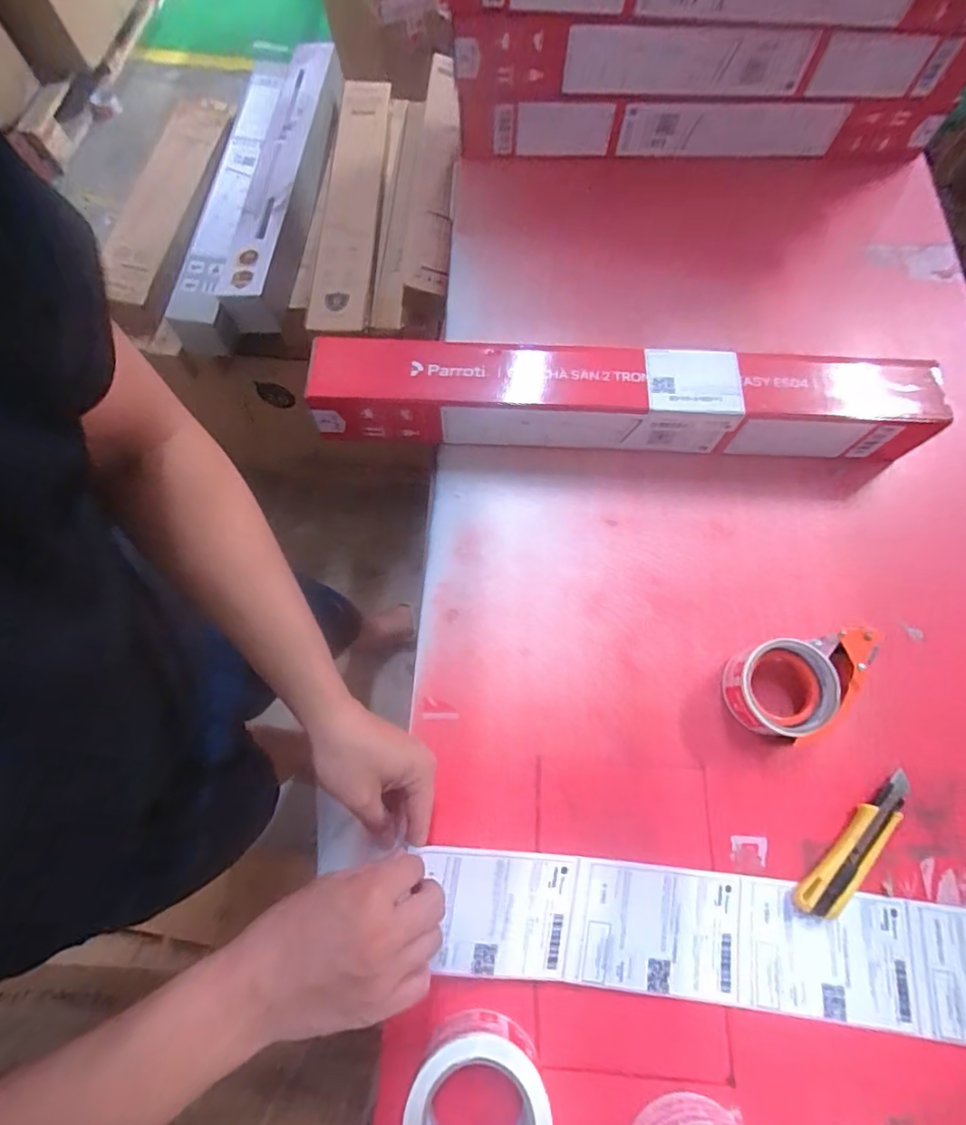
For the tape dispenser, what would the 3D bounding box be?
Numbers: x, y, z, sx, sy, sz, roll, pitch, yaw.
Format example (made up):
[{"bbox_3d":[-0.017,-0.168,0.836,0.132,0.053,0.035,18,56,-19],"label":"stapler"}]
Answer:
[{"bbox_3d":[0.308,0.116,0.510,0.135,0.061,0.091,-16,72,-6],"label":"tape dispenser"}]

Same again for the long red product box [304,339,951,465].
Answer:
[{"bbox_3d":[0.149,-0.182,0.599,0.655,0.095,0.081,2,71,0],"label":"long red product box"}]

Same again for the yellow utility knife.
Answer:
[{"bbox_3d":[0.345,0.259,0.487,0.157,0.012,0.038,-42,76,-14],"label":"yellow utility knife"}]

